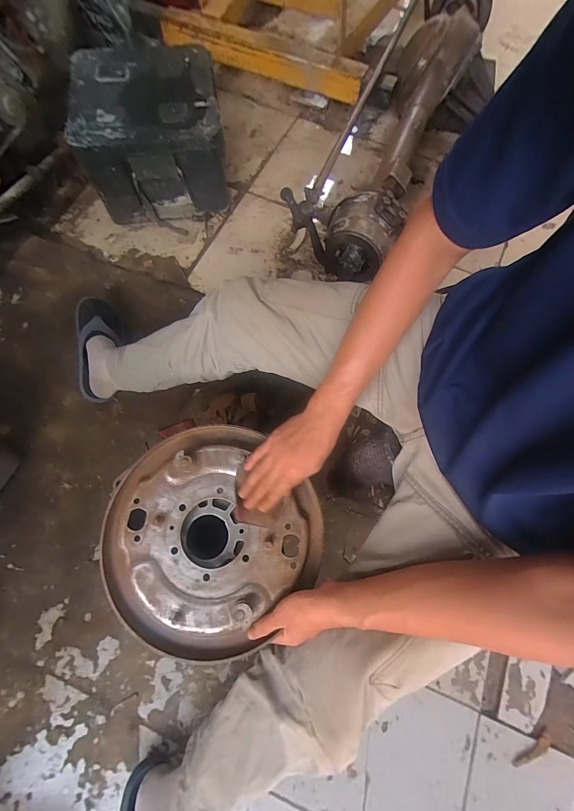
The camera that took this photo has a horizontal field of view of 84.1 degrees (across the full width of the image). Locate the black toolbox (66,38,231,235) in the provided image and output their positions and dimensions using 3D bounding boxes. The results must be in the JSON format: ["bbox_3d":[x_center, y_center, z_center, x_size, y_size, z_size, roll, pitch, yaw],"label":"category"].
[{"bbox_3d":[-0.361,-0.724,0.901,0.353,0.252,0.315,-11,72,-6],"label":"black toolbox"}]

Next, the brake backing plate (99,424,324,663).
[{"bbox_3d":[-0.113,0.180,0.447,0.282,0.033,0.287,1,71,-2],"label":"brake backing plate"}]

